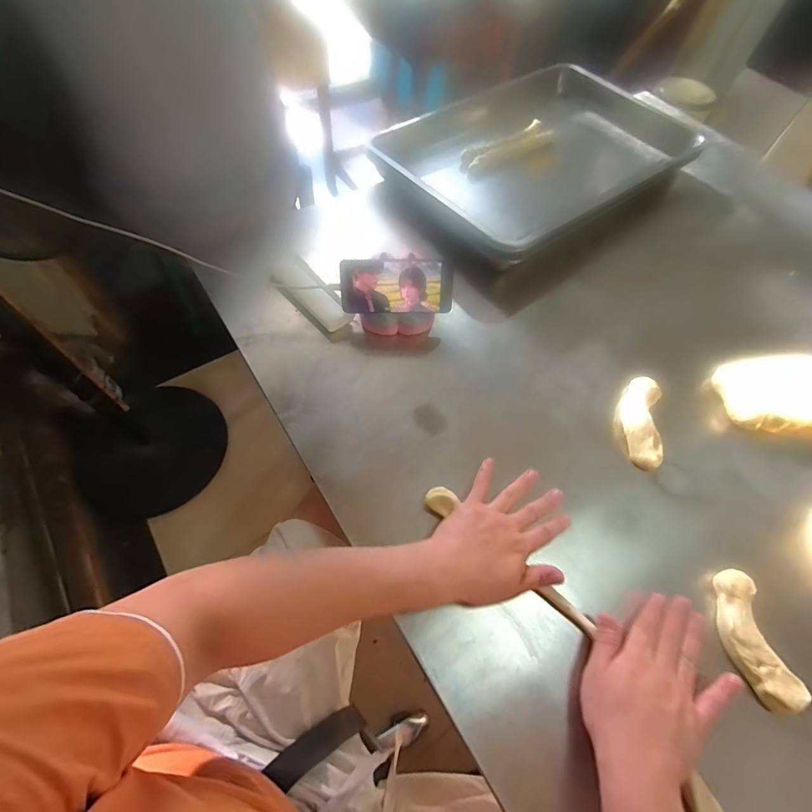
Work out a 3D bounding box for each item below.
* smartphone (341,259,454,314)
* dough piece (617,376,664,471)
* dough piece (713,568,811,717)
[{"bbox_3d":[-0.013,-0.179,0.607,0.166,0.076,0.016,1,23,0],"label":"smartphone"},{"bbox_3d":[0.333,0.019,0.570,0.049,0.029,0.139,15,61,5],"label":"dough piece"},{"bbox_3d":[0.377,0.255,0.443,0.050,0.023,0.134,-5,62,-6],"label":"dough piece"}]

